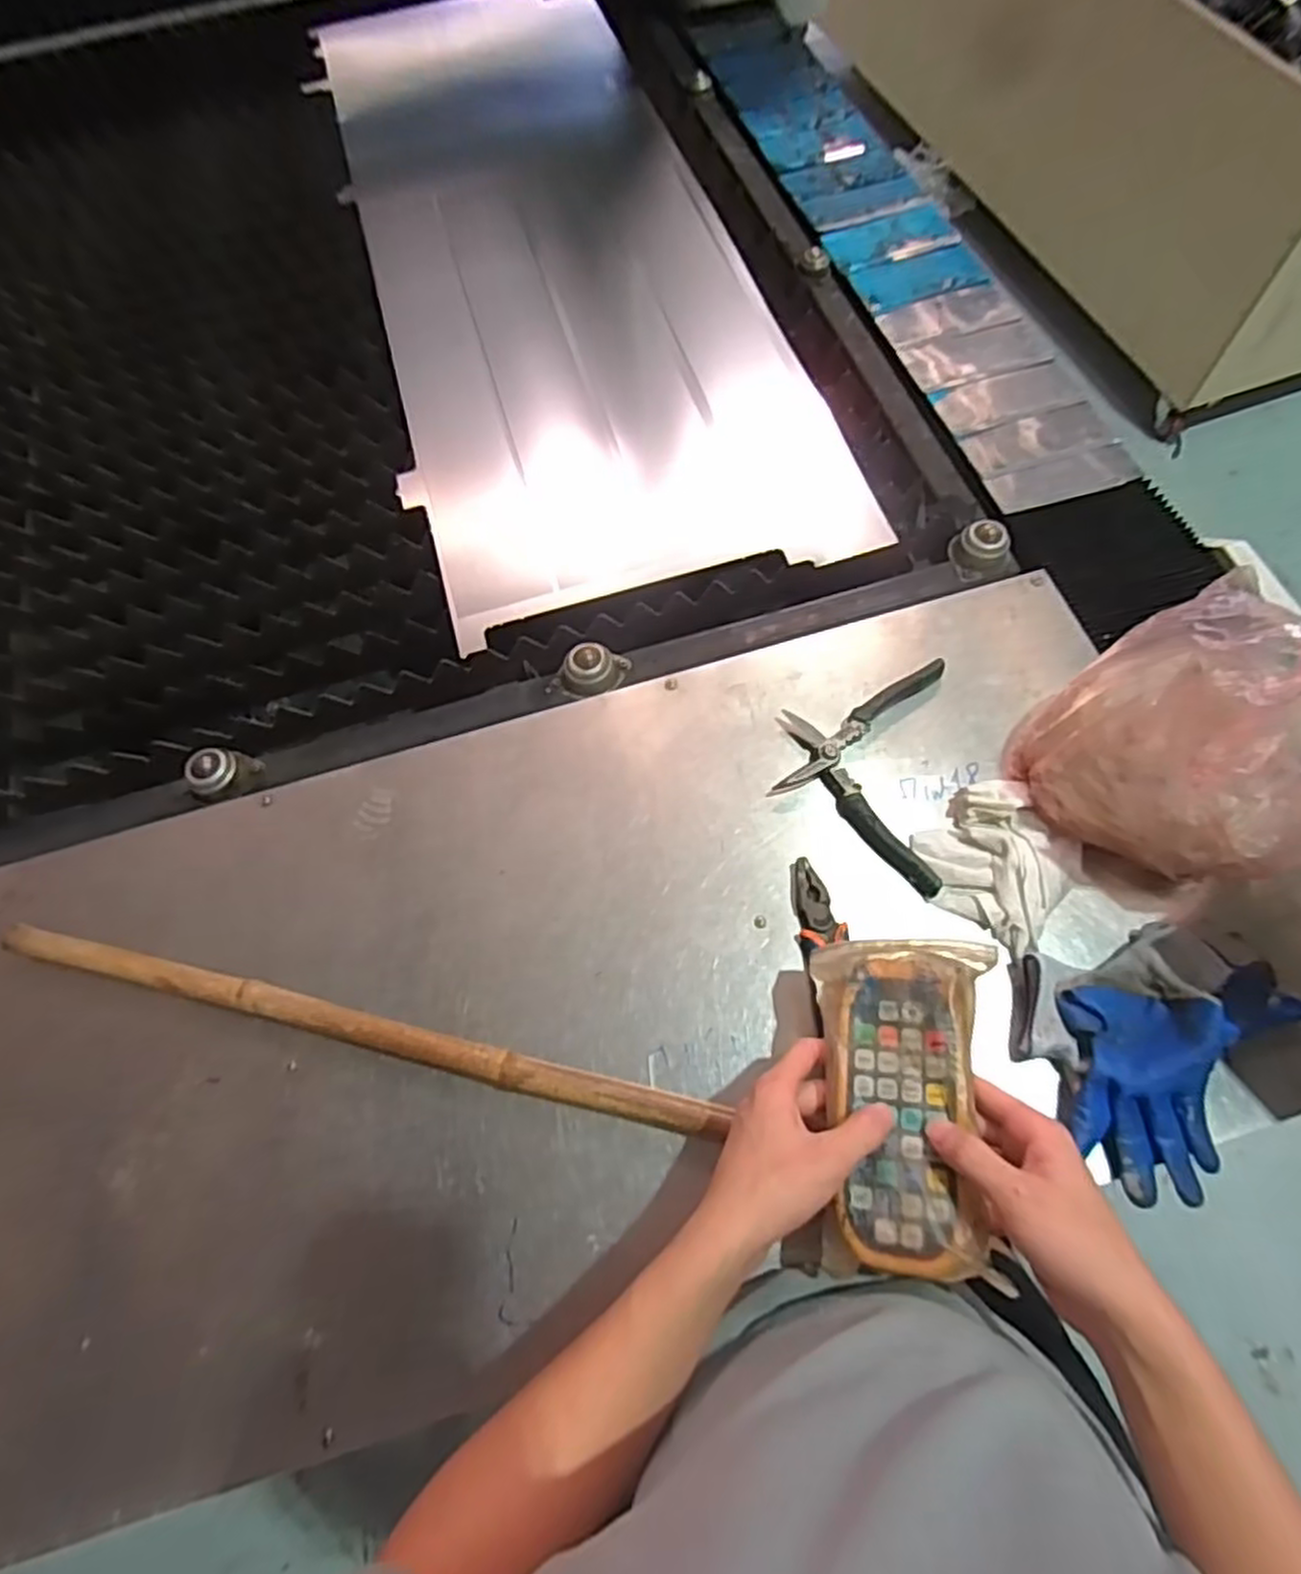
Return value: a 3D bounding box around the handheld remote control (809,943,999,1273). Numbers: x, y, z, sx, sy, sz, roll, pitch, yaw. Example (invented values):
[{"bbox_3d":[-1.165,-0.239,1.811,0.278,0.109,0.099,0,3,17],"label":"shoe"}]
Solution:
[{"bbox_3d":[0.166,0.205,0.512,0.109,0.045,0.200,-3,67,19],"label":"handheld remote control"}]

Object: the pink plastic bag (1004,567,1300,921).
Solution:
[{"bbox_3d":[0.402,-0.029,0.577,0.192,0.227,0.151,30,72,14],"label":"pink plastic bag"}]

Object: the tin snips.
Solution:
[{"bbox_3d":[0.187,-0.018,0.696,0.144,0.021,0.218,6,69,4],"label":"tin snips"}]

